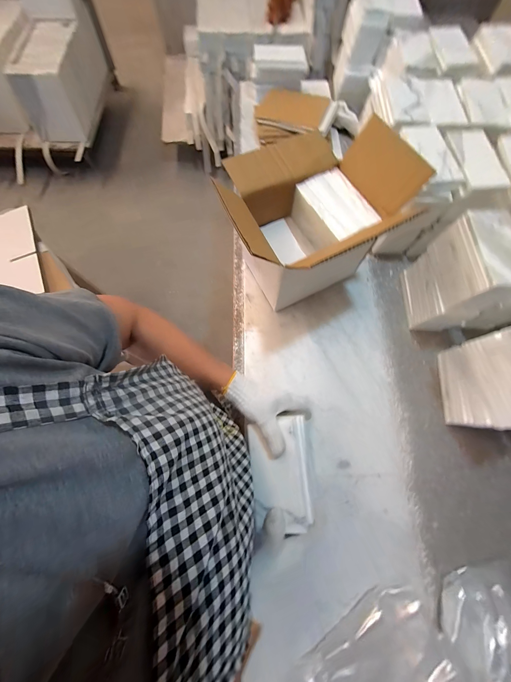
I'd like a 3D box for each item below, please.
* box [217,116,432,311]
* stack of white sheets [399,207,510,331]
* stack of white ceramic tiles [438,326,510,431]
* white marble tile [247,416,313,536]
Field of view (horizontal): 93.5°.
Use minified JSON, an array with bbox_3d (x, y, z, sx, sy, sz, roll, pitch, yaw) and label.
[{"bbox_3d":[0.102,-0.246,0.502,0.299,0.242,0.222,-26,74,-8],"label":"box"},{"bbox_3d":[0.414,-0.130,0.496,0.113,0.196,0.162,1,72,0],"label":"stack of white sheets"},{"bbox_3d":[0.443,0.072,0.428,0.103,0.195,0.161,-1,72,0],"label":"stack of white ceramic tiles"},{"bbox_3d":[0.040,0.198,0.368,0.091,0.023,0.148,-6,72,-2],"label":"white marble tile"}]

